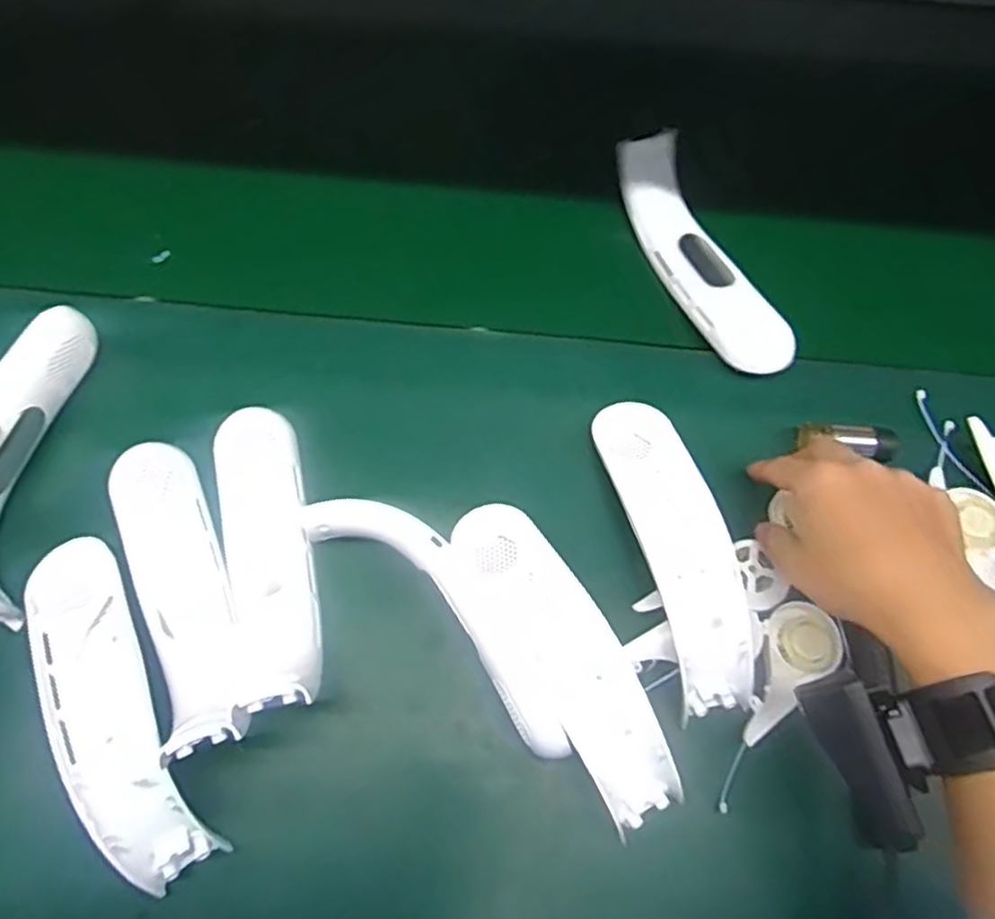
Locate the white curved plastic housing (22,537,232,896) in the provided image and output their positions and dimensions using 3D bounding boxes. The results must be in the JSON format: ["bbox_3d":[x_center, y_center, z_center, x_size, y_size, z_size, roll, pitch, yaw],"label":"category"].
[{"bbox_3d":[-0.215,0.134,0.393,0.054,0.055,0.201,-27,72,-11],"label":"white curved plastic housing"}]

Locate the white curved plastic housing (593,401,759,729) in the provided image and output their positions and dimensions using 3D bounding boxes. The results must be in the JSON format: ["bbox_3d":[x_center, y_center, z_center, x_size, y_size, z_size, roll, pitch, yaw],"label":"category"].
[{"bbox_3d":[0.111,0.050,0.431,0.054,0.039,0.193,-13,70,-6],"label":"white curved plastic housing"}]

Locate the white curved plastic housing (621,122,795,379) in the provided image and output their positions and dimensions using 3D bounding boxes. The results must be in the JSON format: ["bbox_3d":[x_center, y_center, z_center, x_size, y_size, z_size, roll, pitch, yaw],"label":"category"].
[{"bbox_3d":[0.146,-0.145,0.507,0.047,0.040,0.195,-23,71,-10],"label":"white curved plastic housing"}]

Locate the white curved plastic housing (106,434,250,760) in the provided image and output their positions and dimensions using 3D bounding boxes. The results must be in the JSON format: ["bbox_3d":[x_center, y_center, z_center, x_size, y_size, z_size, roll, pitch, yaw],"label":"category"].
[{"bbox_3d":[-0.187,0.079,0.425,0.050,0.036,0.183,-21,71,-9],"label":"white curved plastic housing"}]

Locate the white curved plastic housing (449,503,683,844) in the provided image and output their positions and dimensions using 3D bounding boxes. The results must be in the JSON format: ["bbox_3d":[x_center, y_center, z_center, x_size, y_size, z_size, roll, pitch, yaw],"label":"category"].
[{"bbox_3d":[0.039,0.109,0.407,0.055,0.045,0.189,-30,73,-12],"label":"white curved plastic housing"}]

